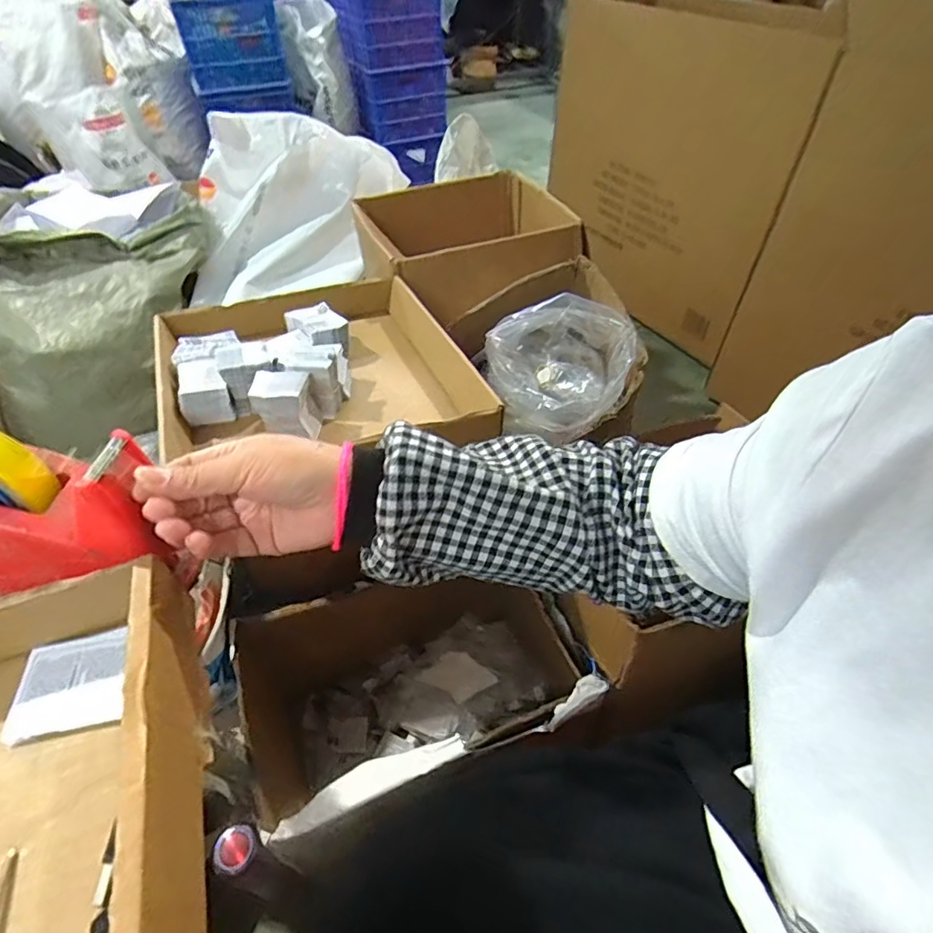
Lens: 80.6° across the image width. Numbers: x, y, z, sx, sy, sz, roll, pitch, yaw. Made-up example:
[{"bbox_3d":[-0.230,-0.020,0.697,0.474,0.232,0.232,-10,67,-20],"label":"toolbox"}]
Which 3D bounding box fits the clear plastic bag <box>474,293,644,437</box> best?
[{"bbox_3d":[0.139,-0.144,0.801,0.193,0.121,0.177,-29,53,-24],"label":"clear plastic bag"}]

